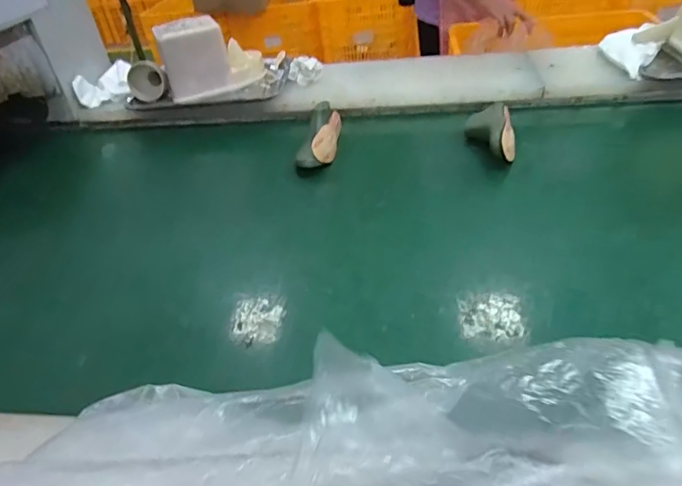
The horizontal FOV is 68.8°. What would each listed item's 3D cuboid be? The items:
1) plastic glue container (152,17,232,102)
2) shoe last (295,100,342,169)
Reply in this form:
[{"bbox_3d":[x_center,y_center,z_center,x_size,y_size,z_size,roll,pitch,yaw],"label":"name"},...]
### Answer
[{"bbox_3d":[-0.342,-0.427,1.165,0.145,0.160,0.100,-18,38,-15],"label":"plastic glue container"},{"bbox_3d":[-0.046,-0.221,1.019,0.074,0.085,0.187,-1,37,9],"label":"shoe last"}]

